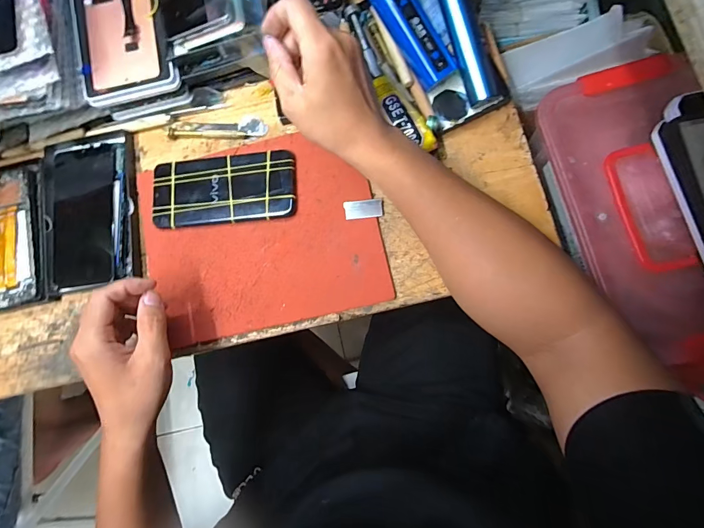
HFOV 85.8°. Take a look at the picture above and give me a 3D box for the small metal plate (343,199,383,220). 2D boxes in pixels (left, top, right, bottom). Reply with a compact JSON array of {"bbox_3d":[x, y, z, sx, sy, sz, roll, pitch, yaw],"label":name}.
[{"bbox_3d":[0.012,-0.058,0.395,0.039,0.004,0.020,-6,82,4],"label":"small metal plate"}]

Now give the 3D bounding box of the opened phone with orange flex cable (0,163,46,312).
[{"bbox_3d":[-0.394,-0.032,0.432,0.087,0.015,0.169,-11,82,3],"label":"opened phone with orange flex cable"}]

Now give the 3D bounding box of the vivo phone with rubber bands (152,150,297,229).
[{"bbox_3d":[-0.141,-0.082,0.416,0.159,0.010,0.076,-5,83,4],"label":"vivo phone with rubber bands"}]

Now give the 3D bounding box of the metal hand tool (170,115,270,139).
[{"bbox_3d":[-0.154,-0.159,0.441,0.114,0.011,0.028,2,83,5],"label":"metal hand tool"}]

